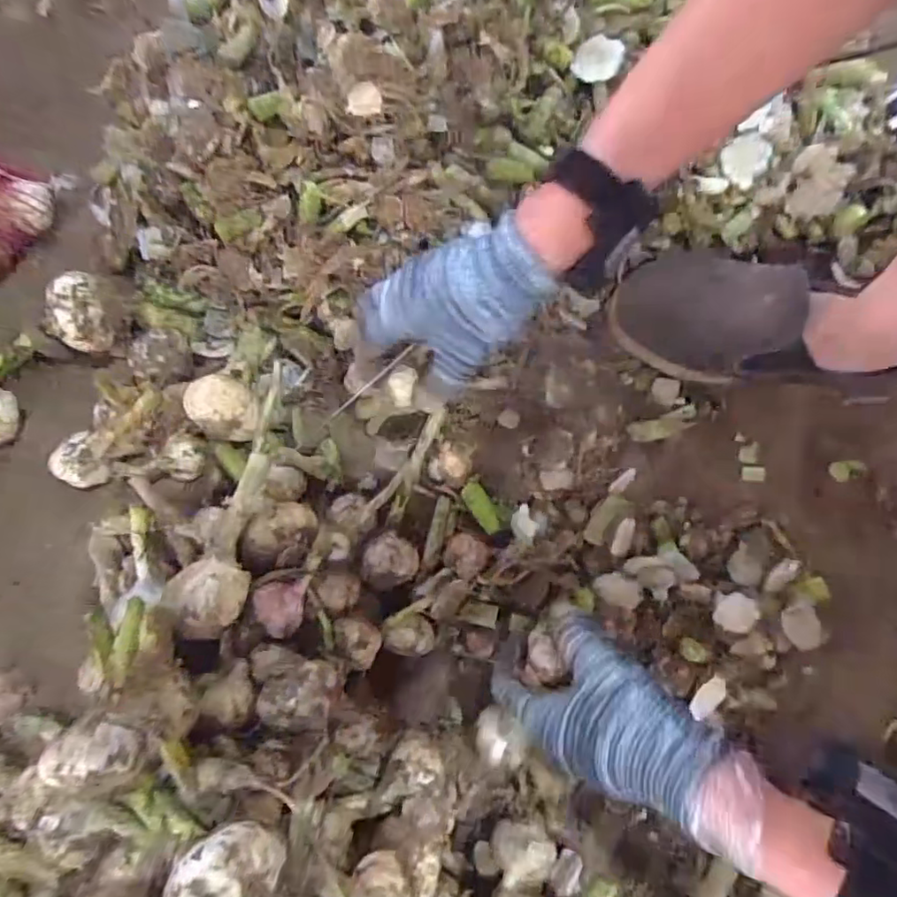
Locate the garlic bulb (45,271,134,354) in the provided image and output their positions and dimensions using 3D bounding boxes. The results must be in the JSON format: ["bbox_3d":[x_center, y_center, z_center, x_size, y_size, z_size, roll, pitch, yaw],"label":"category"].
[{"bbox_3d":[-0.274,-0.103,0.453,0.045,0.045,0.064,7,81,1],"label":"garlic bulb"}]

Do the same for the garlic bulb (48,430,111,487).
[{"bbox_3d":[-0.277,0.011,0.451,0.037,0.038,0.036,0,81,-1],"label":"garlic bulb"}]

